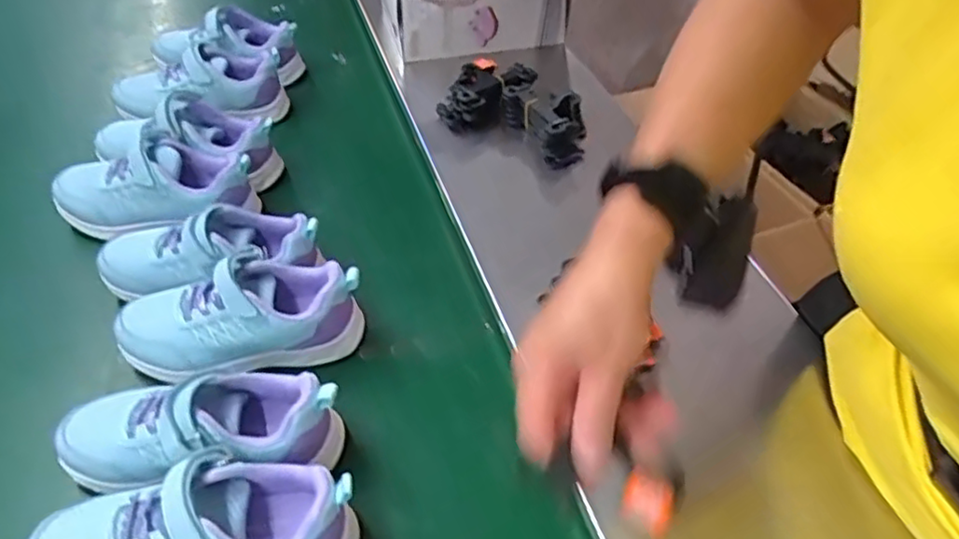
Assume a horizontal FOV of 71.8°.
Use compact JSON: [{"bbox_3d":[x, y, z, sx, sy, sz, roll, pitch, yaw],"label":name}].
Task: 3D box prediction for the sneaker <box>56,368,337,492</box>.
[{"bbox_3d":[-0.193,0.109,0.455,0.192,0.070,0.085,-5,45,-6],"label":"sneaker"}]

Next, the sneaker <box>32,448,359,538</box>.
[{"bbox_3d":[-0.171,0.163,0.405,0.187,0.076,0.082,-11,46,-12],"label":"sneaker"}]

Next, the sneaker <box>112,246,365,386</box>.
[{"bbox_3d":[-0.193,0.036,0.530,0.192,0.068,0.078,-9,46,-10],"label":"sneaker"}]

